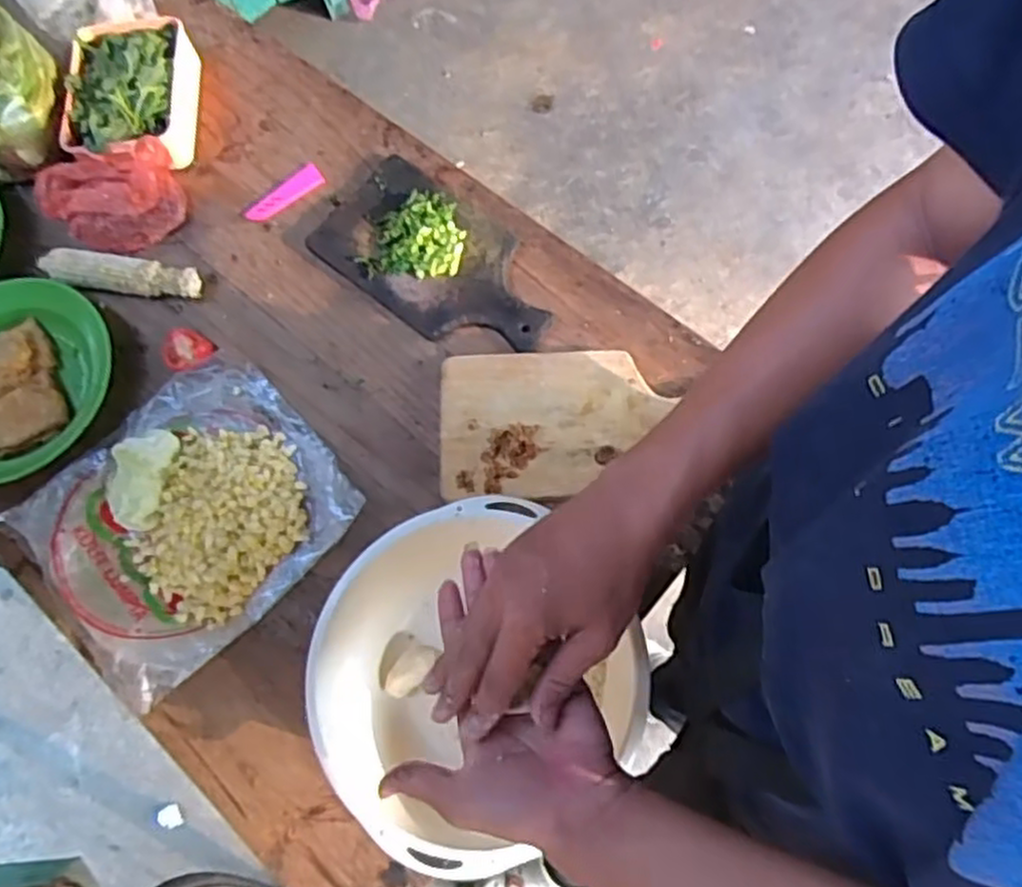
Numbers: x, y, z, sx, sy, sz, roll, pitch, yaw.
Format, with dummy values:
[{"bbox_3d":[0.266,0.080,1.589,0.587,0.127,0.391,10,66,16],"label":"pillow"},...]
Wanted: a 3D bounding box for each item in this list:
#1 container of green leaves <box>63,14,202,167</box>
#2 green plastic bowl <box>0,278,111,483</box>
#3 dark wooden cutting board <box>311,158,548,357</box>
[{"bbox_3d":[-0.414,-0.393,0.826,0.139,0.058,0.184,-5,69,-2],"label":"container of green leaves"},{"bbox_3d":[-0.490,-0.059,0.741,0.188,0.042,0.212,31,72,12],"label":"green plastic bowl"},{"bbox_3d":[-0.074,-0.184,0.756,0.261,0.011,0.137,40,74,14],"label":"dark wooden cutting board"}]

